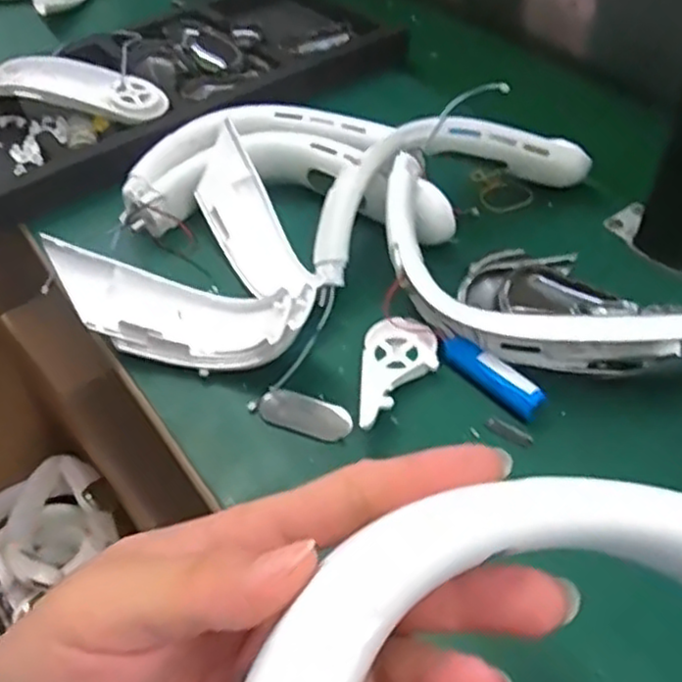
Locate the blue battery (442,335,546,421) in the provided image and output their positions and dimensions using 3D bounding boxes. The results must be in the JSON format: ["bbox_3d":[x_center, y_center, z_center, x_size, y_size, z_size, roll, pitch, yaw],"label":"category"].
[{"bbox_3d":[0.089,0.020,0.420,0.064,0.011,0.015,37,59,11],"label":"blue battery"}]

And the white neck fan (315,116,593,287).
[{"bbox_3d":[0.073,-0.109,0.486,0.221,0.070,0.050,-26,51,-17],"label":"white neck fan"}]

